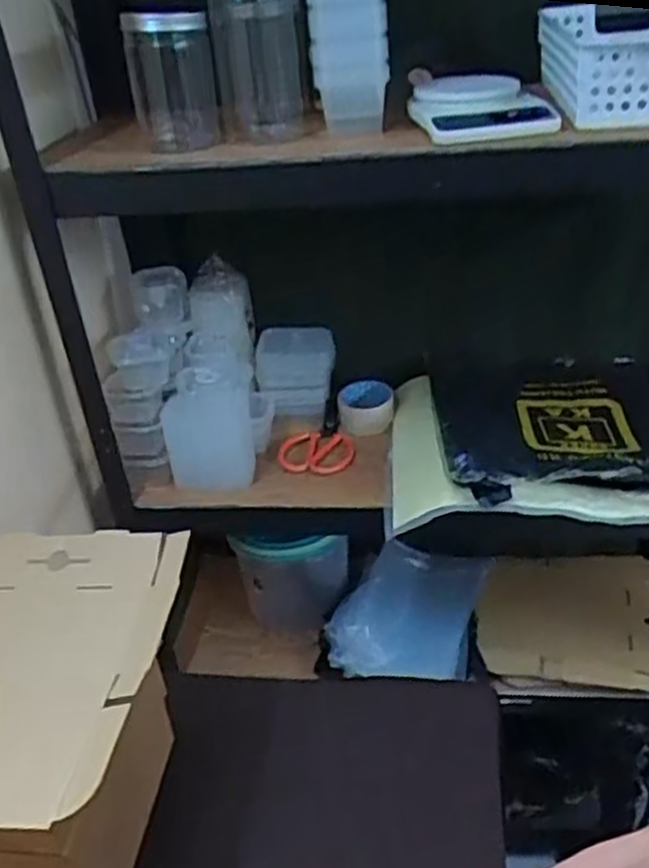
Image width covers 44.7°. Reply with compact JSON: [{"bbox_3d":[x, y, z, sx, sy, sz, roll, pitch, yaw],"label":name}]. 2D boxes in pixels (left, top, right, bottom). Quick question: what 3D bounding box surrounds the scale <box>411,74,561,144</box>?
[{"bbox_3d":[0.162,-0.356,0.847,0.128,0.030,0.188,-6,34,-3],"label":"scale"}]

